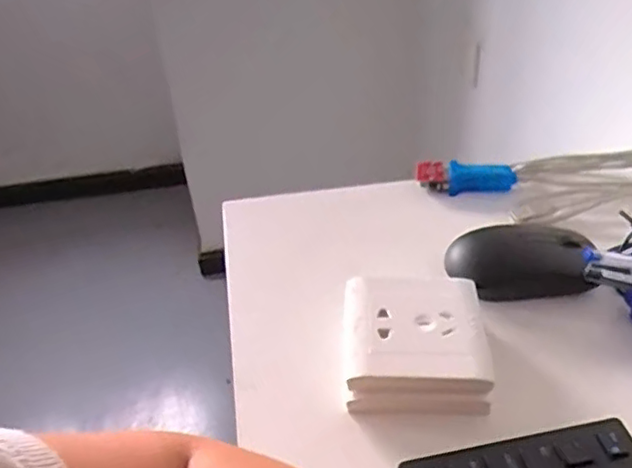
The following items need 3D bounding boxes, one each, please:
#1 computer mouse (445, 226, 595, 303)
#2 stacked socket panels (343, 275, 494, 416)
[{"bbox_3d":[0.143,0.019,0.450,0.092,0.037,0.048,-8,38,-4],"label":"computer mouse"},{"bbox_3d":[0.062,0.069,0.400,0.084,0.036,0.093,-1,38,5],"label":"stacked socket panels"}]

